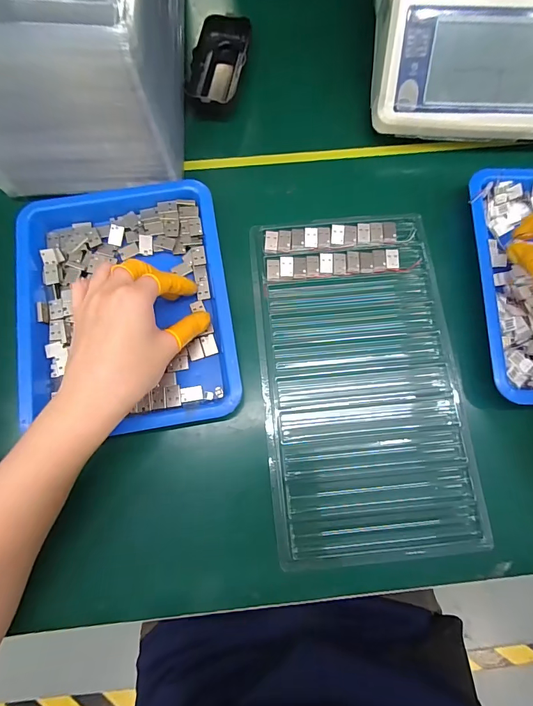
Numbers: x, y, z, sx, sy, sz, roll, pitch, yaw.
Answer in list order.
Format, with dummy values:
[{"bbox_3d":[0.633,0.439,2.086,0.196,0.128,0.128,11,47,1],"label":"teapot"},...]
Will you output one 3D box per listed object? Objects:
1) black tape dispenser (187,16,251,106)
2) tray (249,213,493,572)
[{"bbox_3d":[-0.048,-0.308,0.378,0.048,0.021,0.096,13,81,1],"label":"black tape dispenser"},{"bbox_3d":[0.078,0.018,0.309,0.161,0.018,0.287,-6,81,-2],"label":"tray"}]

